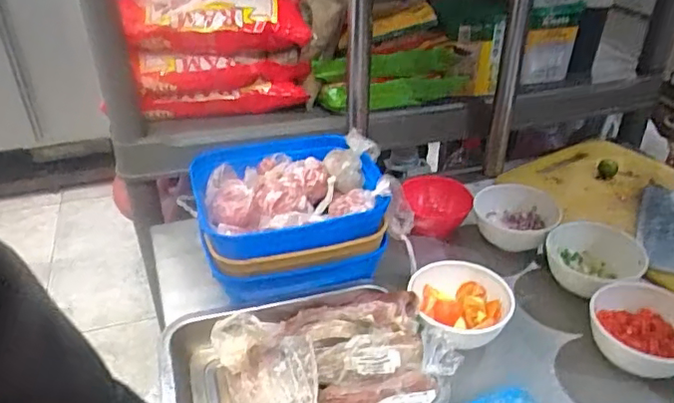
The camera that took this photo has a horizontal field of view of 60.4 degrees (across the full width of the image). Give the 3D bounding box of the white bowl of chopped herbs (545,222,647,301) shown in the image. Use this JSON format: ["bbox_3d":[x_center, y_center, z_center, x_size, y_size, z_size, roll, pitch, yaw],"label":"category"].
[{"bbox_3d":[0.305,0.078,0.696,0.110,0.057,0.105,14,36,20],"label":"white bowl of chopped herbs"}]

